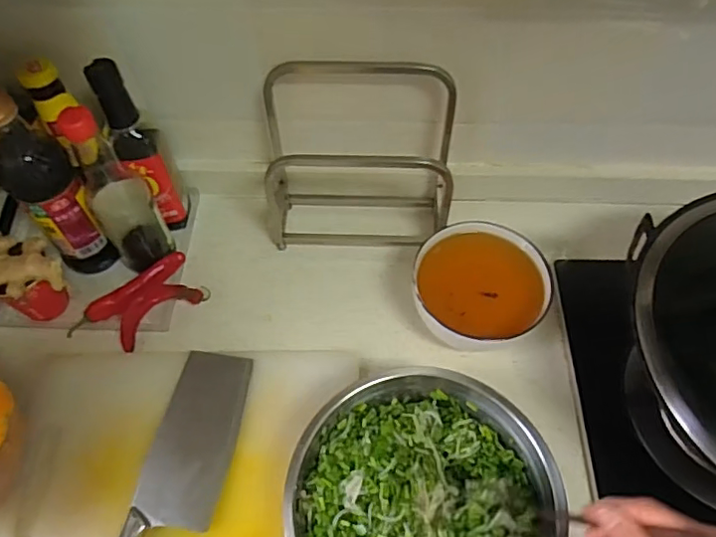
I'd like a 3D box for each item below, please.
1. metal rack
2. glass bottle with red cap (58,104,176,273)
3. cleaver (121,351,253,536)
[{"bbox_3d":[-0.001,-0.139,0.700,0.229,0.205,0.147,1,59,1],"label":"metal rack"},{"bbox_3d":[-0.277,-0.086,0.639,0.069,0.230,0.068,-32,64,-17],"label":"glass bottle with red cap"},{"bbox_3d":[-0.182,0.225,0.576,0.084,0.025,0.290,8,60,5],"label":"cleaver"}]

